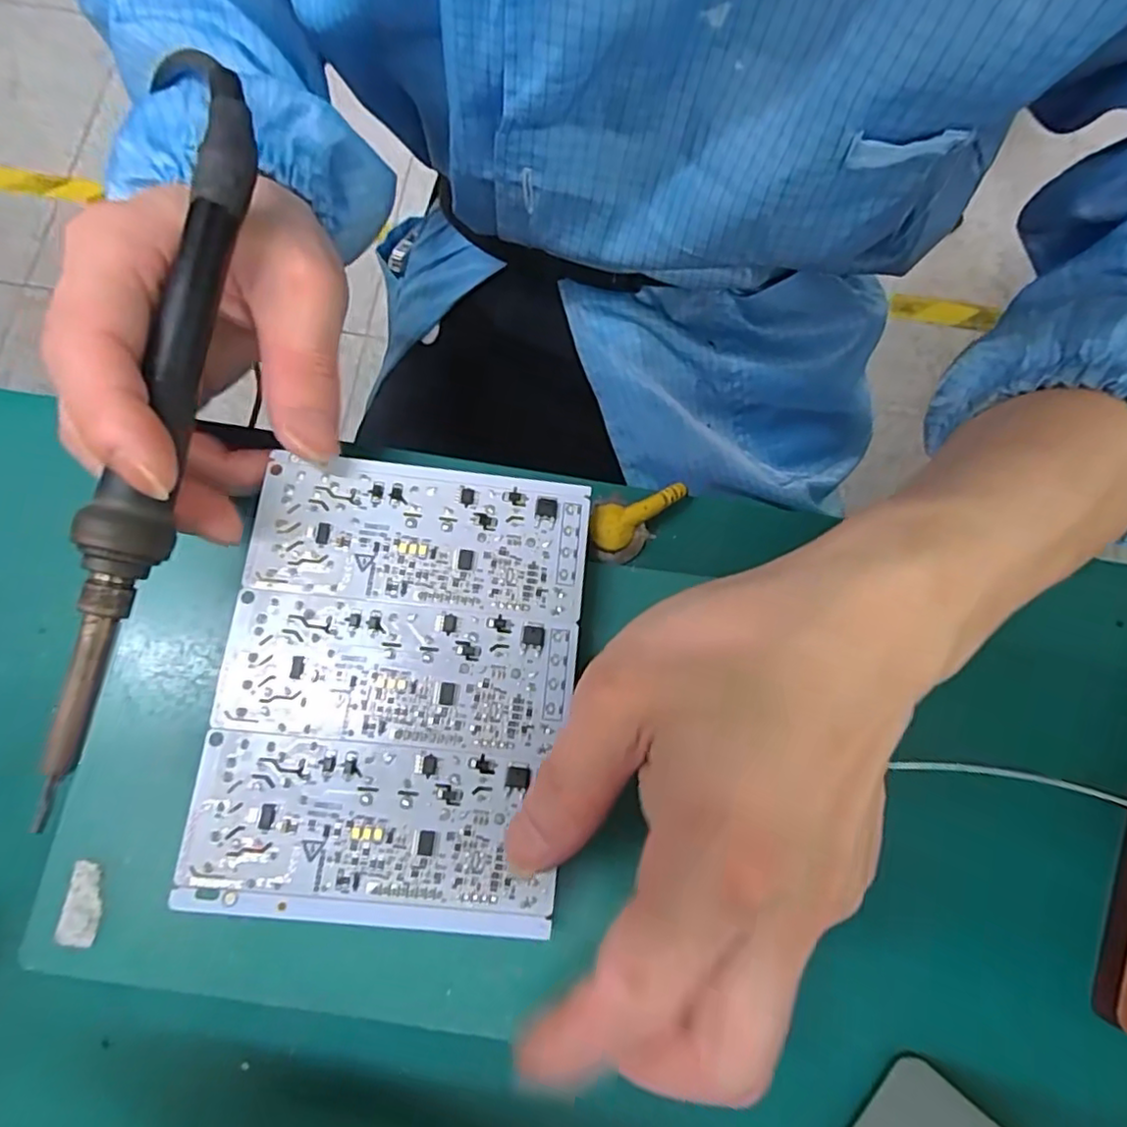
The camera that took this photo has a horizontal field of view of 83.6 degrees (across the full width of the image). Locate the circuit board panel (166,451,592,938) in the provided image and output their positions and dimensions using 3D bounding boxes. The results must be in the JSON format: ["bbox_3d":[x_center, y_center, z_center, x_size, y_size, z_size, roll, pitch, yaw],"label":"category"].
[{"bbox_3d":[-0.050,0.034,0.191,0.102,0.009,0.135,6,76,2],"label":"circuit board panel"}]

